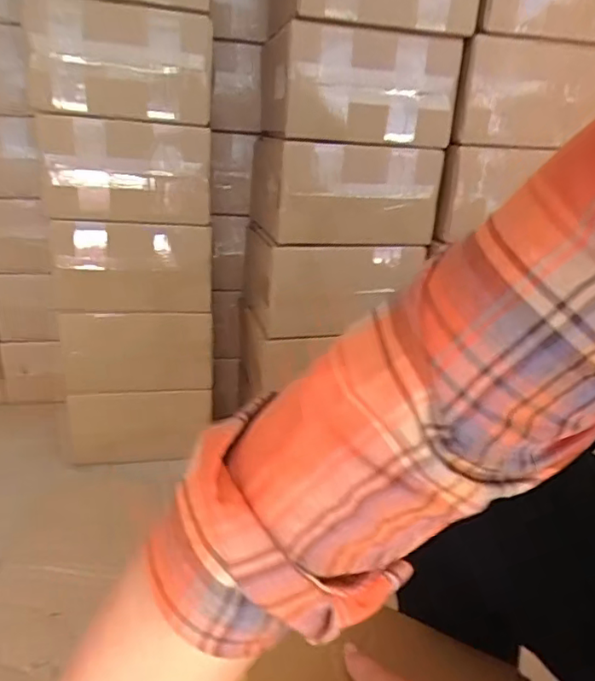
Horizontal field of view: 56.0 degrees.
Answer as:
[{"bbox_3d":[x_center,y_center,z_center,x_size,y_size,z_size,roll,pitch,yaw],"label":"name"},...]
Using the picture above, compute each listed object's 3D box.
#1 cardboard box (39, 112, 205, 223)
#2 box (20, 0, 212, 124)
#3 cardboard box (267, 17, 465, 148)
[{"bbox_3d":[-0.285,-0.284,0.928,0.251,0.160,0.136,-2,23,-15],"label":"cardboard box"},{"bbox_3d":[-0.278,-0.443,0.891,0.290,0.171,0.191,-4,23,-19],"label":"box"},{"bbox_3d":[0.097,-0.421,0.929,0.275,0.152,0.286,-1,23,-13],"label":"cardboard box"}]

